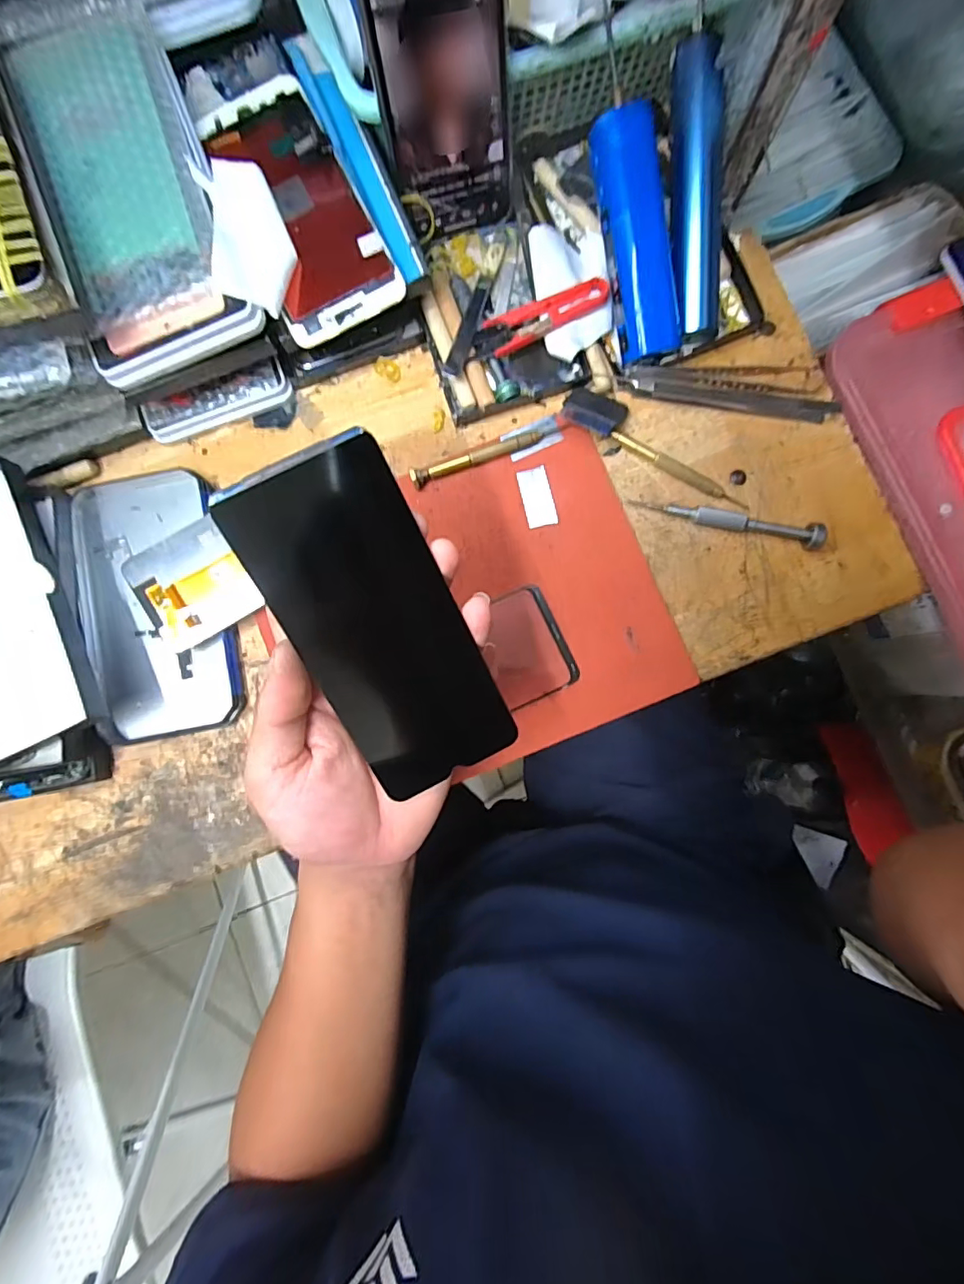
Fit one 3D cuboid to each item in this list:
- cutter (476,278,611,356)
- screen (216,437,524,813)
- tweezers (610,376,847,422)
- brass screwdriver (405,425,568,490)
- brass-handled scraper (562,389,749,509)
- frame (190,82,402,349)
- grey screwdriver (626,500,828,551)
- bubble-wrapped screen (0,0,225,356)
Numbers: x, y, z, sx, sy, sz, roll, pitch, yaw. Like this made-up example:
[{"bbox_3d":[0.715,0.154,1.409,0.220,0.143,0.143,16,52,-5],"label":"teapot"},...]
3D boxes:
[{"bbox_3d":[0.039,-0.215,0.352,0.092,0.014,0.026,-21,85,0],"label":"cutter"},{"bbox_3d":[-0.043,-0.004,0.231,0.068,0.007,0.153,-27,112,-2],"label":"screen"},{"bbox_3d":[0.166,-0.163,0.355,0.148,0.011,0.016,7,86,2],"label":"tweezers"},{"bbox_3d":[0.005,-0.125,0.353,0.108,0.010,0.010,-19,85,0],"label":"brass screwdriver"},{"bbox_3d":[0.118,-0.133,0.354,0.135,0.011,0.030,27,87,3],"label":"brass-handled scraper"},{"bbox_3d":[-0.110,-0.262,0.323,0.072,0.013,0.147,-27,86,-1],"label":"frame"},{"bbox_3d":[0.162,-0.081,0.346,0.123,0.019,0.013,14,86,2],"label":"grey screwdriver"},{"bbox_3d":[-0.202,-0.266,0.298,0.084,0.016,0.183,-19,85,0],"label":"bubble-wrapped screen"}]

